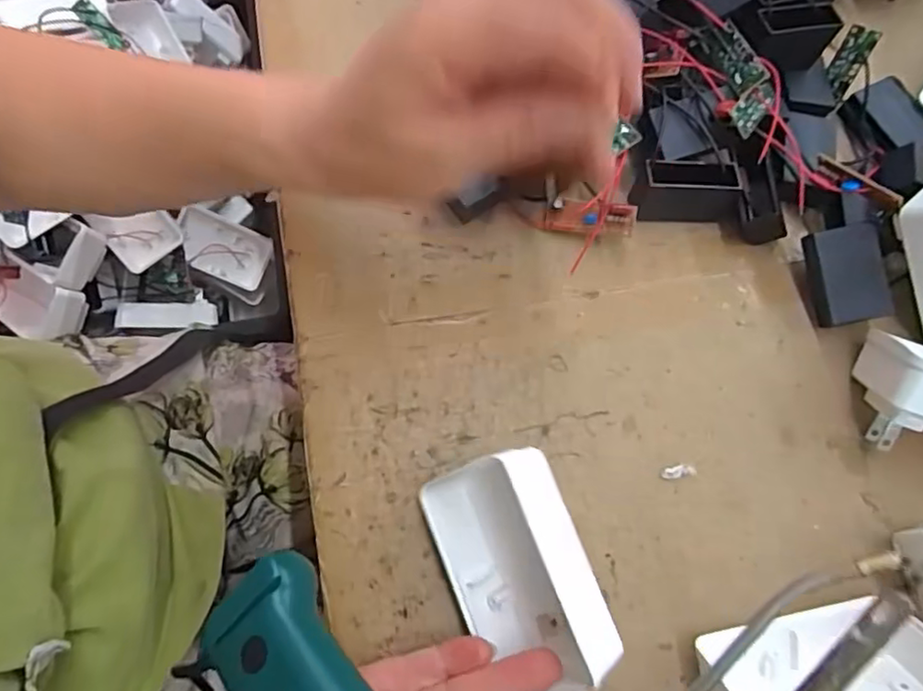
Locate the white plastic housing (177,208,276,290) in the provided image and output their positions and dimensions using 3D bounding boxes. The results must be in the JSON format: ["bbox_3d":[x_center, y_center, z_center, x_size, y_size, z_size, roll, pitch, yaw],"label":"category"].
[{"bbox_3d":[-0.234,-0.094,0.605,0.087,0.020,0.055,26,82,-38],"label":"white plastic housing"}]

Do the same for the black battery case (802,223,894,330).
[{"bbox_3d":[0.193,-0.034,0.309,0.034,0.011,0.048,-11,93,6],"label":"black battery case"}]

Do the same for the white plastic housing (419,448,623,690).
[{"bbox_3d":[0.025,0.090,0.252,0.031,0.057,0.087,-4,67,-47],"label":"white plastic housing"}]

